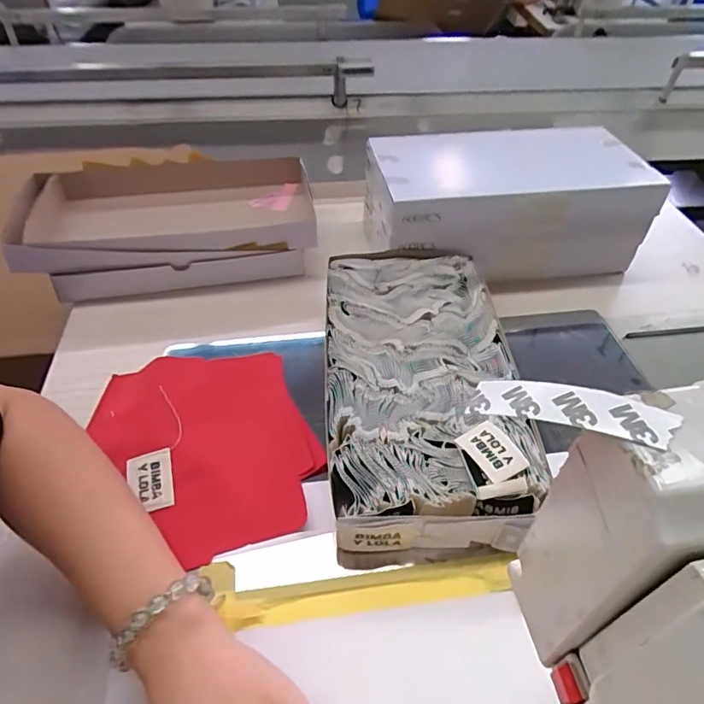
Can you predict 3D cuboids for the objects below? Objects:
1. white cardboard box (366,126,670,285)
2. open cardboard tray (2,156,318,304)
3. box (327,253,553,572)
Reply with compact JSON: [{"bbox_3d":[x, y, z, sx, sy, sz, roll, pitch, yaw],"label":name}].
[{"bbox_3d":[0.185,-0.182,0.629,0.318,0.119,0.158,-6,47,-7],"label":"white cardboard box"},{"bbox_3d":[-0.223,-0.158,0.628,0.344,0.076,0.183,-8,48,-9],"label":"open cardboard tray"},{"bbox_3d":[0.060,0.019,0.458,0.159,0.045,0.319,0,47,-2],"label":"box"}]

